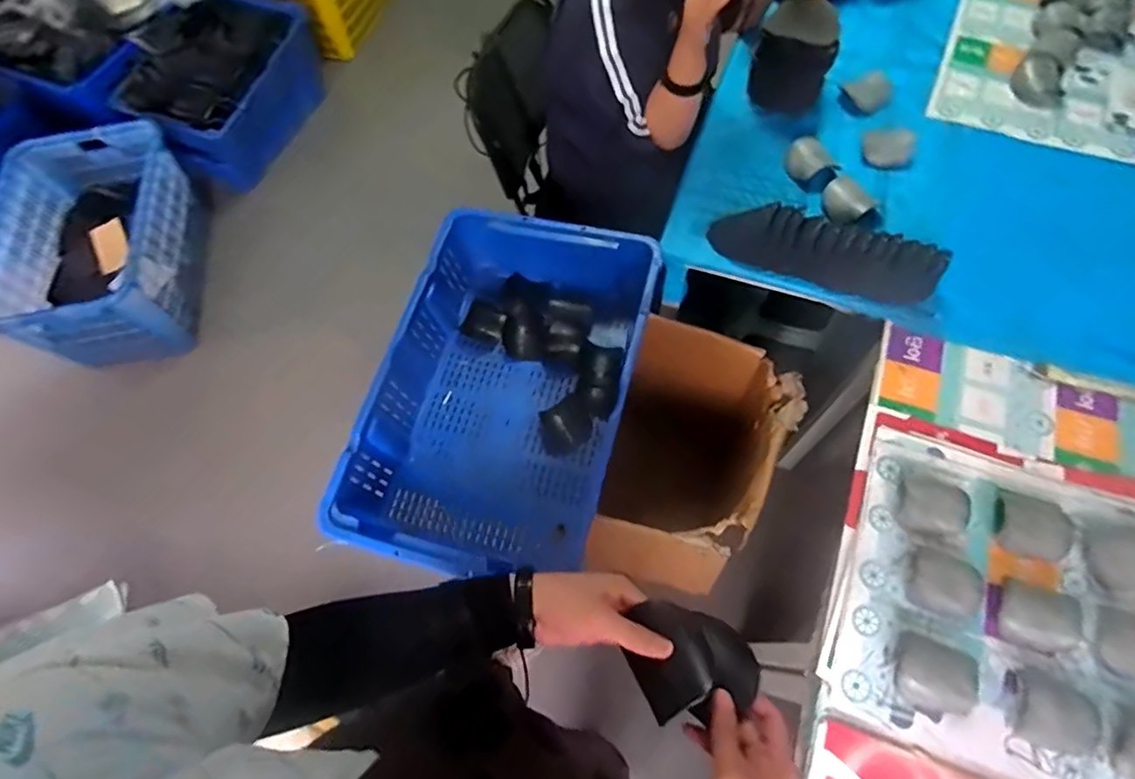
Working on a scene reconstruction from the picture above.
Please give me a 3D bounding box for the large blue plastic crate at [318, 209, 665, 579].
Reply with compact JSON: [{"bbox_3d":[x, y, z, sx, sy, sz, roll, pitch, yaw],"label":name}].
[{"bbox_3d":[-0.110,0.003,1.038,0.420,0.173,0.655,14,68,10],"label":"large blue plastic crate"}]

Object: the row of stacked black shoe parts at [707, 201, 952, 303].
[{"bbox_3d":[0.432,-0.241,0.966,0.369,0.101,0.071,22,69,11],"label":"row of stacked black shoe parts"}]

